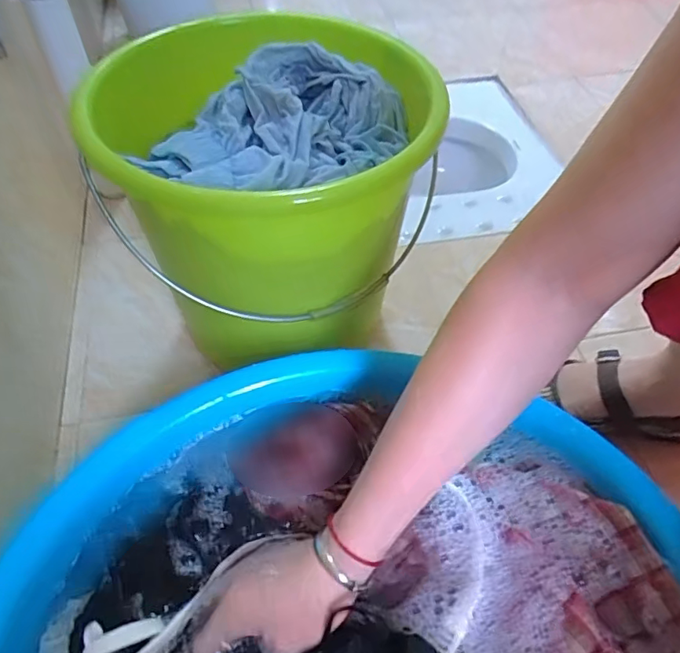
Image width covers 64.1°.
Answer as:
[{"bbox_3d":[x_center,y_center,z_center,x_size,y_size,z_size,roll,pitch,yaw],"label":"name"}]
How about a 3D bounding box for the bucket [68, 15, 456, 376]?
[{"bbox_3d":[-0.062,-0.135,0.573,0.294,0.261,0.309,0,52,0],"label":"bucket"}]

